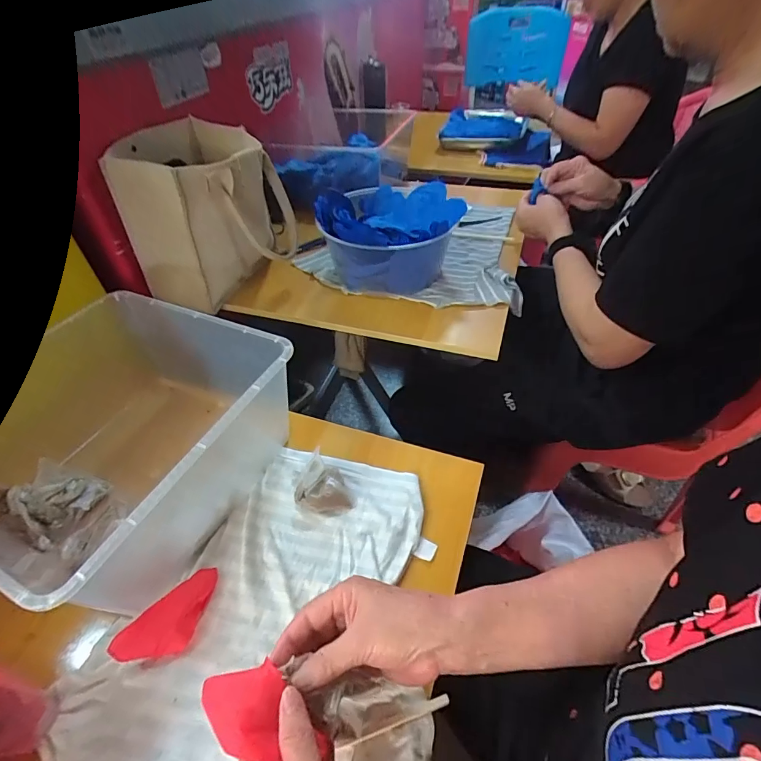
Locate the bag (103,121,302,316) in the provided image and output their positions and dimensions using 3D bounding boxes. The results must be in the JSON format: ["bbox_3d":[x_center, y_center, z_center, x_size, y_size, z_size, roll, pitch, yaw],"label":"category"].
[{"bbox_3d":[-0.255,-0.268,0.675,0.196,0.213,0.236,11,46,14],"label":"bag"}]

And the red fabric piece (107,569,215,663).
[{"bbox_3d":[-0.189,0.219,0.383,0.045,0.025,0.093,25,51,25],"label":"red fabric piece"}]

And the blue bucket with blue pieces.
[{"bbox_3d":[0.011,-0.235,0.696,0.207,0.121,0.213,-1,45,1],"label":"blue bucket with blue pieces"}]

